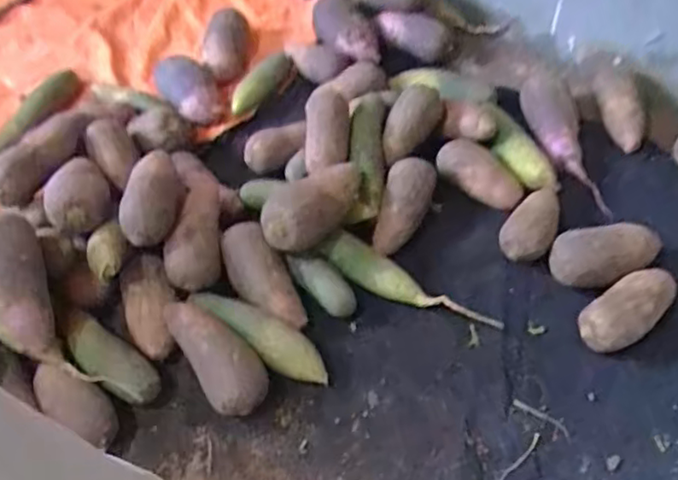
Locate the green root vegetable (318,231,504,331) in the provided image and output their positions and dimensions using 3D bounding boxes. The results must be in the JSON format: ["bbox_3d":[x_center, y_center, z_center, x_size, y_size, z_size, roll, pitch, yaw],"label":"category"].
[{"bbox_3d":[0.092,0.063,0.868,0.257,0.046,0.056,25,58,21],"label":"green root vegetable"}]

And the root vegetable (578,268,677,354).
[{"bbox_3d":[0.374,0.092,0.831,0.142,0.066,0.065,-31,57,-19],"label":"root vegetable"}]

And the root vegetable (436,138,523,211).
[{"bbox_3d":[0.215,-0.096,0.978,0.136,0.053,0.068,29,59,23],"label":"root vegetable"}]

